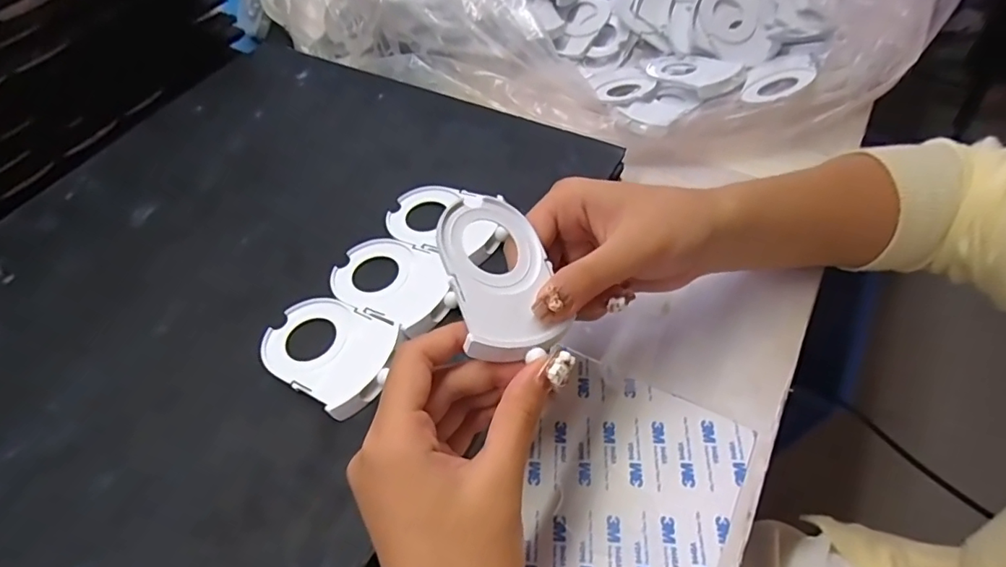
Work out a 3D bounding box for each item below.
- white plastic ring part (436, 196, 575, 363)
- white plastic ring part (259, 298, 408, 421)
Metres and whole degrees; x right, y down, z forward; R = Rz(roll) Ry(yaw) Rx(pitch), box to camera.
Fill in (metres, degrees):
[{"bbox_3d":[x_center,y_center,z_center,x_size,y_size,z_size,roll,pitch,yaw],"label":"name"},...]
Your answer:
[{"bbox_3d":[-0.003,-0.004,0.248,0.051,0.011,0.077,0,62,-28],"label":"white plastic ring part"},{"bbox_3d":[-0.096,0.035,0.294,0.078,0.007,0.056,23,57,19],"label":"white plastic ring part"}]

